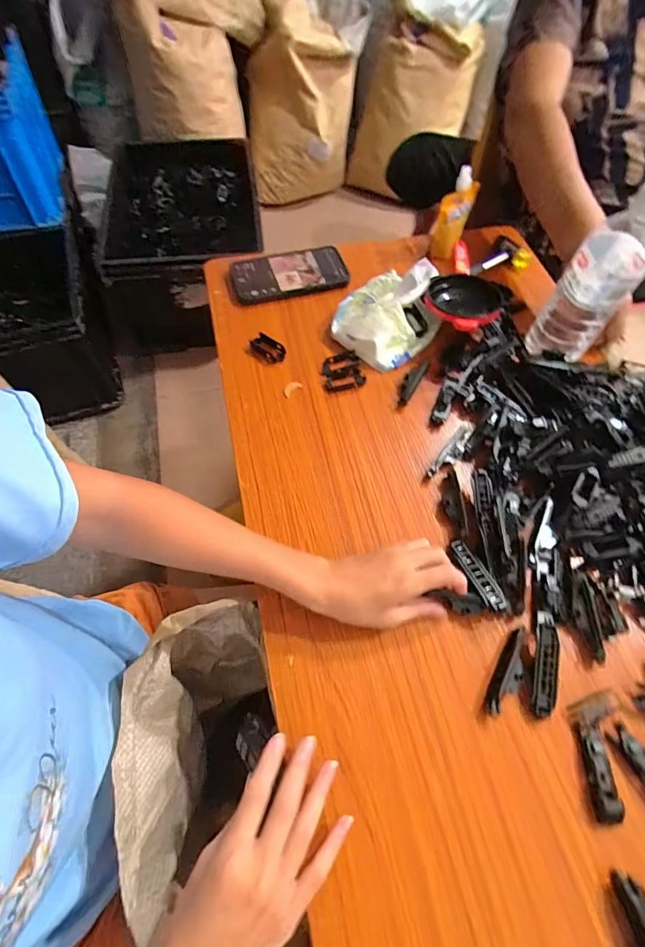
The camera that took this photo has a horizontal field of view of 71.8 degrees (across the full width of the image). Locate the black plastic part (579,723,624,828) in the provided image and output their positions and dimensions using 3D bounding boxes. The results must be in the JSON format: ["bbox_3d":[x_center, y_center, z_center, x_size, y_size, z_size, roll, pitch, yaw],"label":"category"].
[{"bbox_3d":[0.217,0.235,0.350,0.020,0.013,0.067,-1,60,-3],"label":"black plastic part"}]

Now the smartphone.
[{"bbox_3d":[-0.049,-0.287,0.630,0.166,0.011,0.092,-8,61,-7],"label":"smartphone"}]

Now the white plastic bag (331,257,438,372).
[{"bbox_3d":[0.082,-0.207,0.552,0.114,0.077,0.116,38,66,18],"label":"white plastic bag"}]

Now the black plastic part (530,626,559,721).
[{"bbox_3d":[0.190,0.168,0.380,0.019,0.010,0.071,12,63,10],"label":"black plastic part"}]

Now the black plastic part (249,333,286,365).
[{"bbox_3d":[-0.069,-0.159,0.563,0.047,0.008,0.033,39,66,18],"label":"black plastic part"}]

